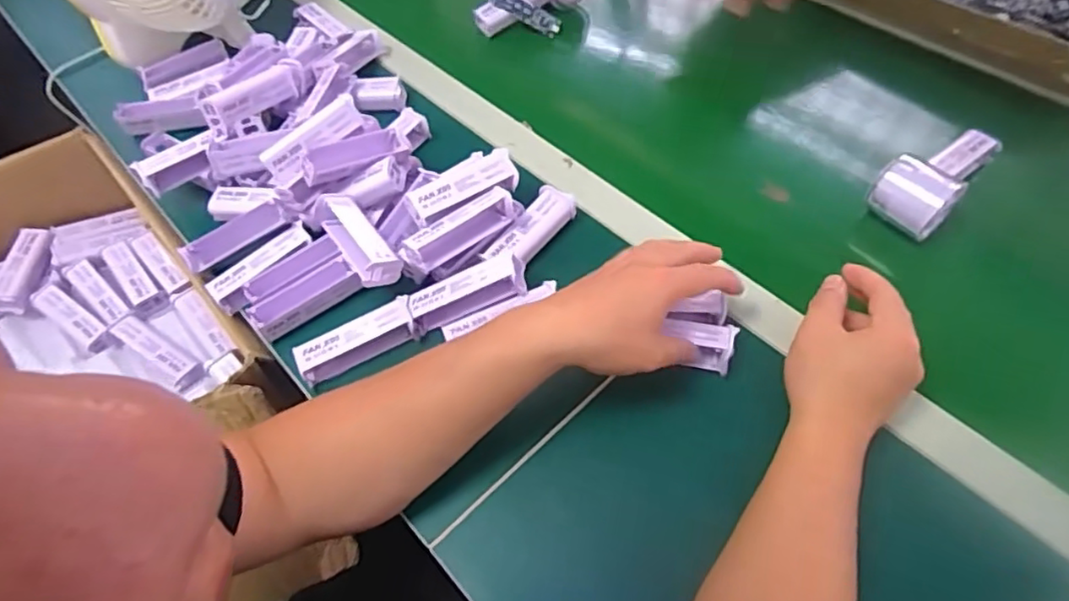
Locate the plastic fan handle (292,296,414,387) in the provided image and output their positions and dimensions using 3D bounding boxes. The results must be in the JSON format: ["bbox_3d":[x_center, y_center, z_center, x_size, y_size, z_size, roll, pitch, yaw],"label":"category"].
[{"bbox_3d":[-0.149,0.034,0.528,0.098,0.026,0.027,-26,59,-13],"label":"plastic fan handle"}]

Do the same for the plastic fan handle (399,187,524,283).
[{"bbox_3d":[-0.061,-0.058,0.544,0.112,0.036,0.031,-27,59,-14],"label":"plastic fan handle"}]

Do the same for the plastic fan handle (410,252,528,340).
[{"bbox_3d":[-0.059,-0.005,0.530,0.104,0.025,0.030,-24,57,4],"label":"plastic fan handle"}]

